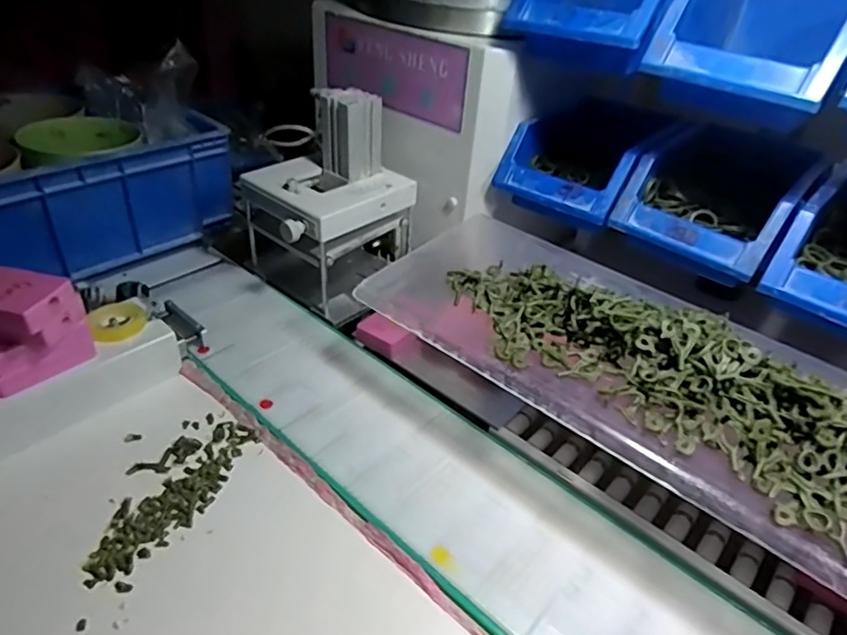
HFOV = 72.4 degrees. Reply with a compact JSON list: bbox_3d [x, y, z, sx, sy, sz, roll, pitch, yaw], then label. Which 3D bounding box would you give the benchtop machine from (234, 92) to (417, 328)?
[{"bbox_3d":[-0.094,-0.122,0.589,0.149,0.179,0.143,-26,47,-34],"label":"benchtop machine"}]

